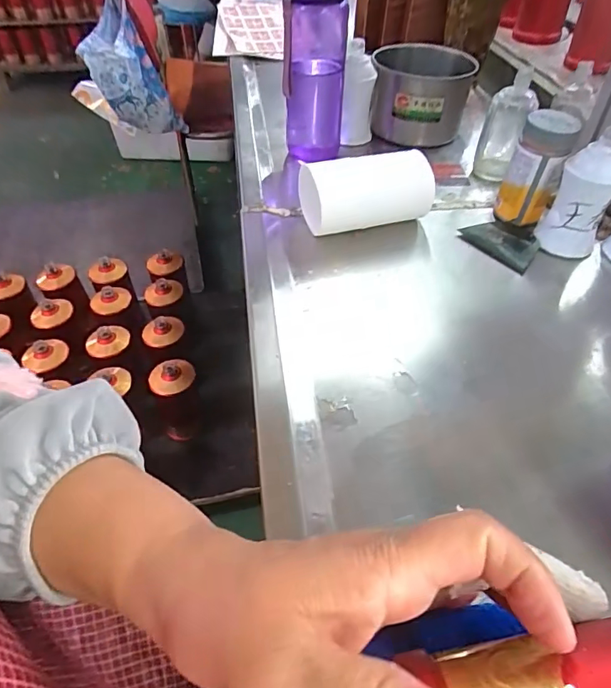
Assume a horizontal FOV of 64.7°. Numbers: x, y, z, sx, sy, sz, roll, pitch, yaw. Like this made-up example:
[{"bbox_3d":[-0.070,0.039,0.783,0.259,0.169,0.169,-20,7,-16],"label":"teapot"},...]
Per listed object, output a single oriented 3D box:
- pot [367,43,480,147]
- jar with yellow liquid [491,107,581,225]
[{"bbox_3d":[0.156,-0.339,0.662,0.131,0.094,0.115,7,47,7],"label":"pot"},{"bbox_3d":[0.239,-0.183,0.503,0.054,0.107,0.044,18,49,17],"label":"jar with yellow liquid"}]

